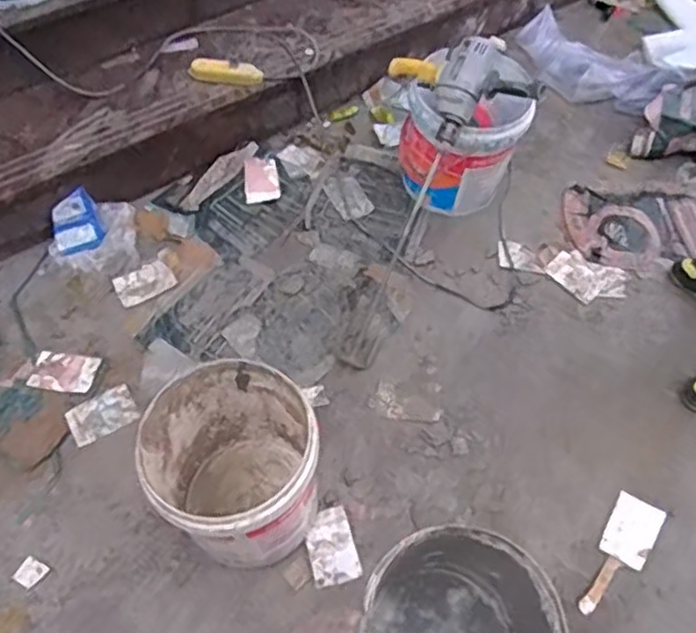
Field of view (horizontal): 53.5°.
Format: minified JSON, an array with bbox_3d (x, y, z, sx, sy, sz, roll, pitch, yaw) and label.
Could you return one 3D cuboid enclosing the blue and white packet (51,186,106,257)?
[{"bbox_3d":[-0.714,-0.243,1.805,0.131,0.146,0.031,-26,29,-9],"label":"blue and white packet"}]

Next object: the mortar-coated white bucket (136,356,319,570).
[{"bbox_3d":[-0.218,0.303,1.357,0.309,0.327,0.313,1,57,-1],"label":"mortar-coated white bucket"}]

